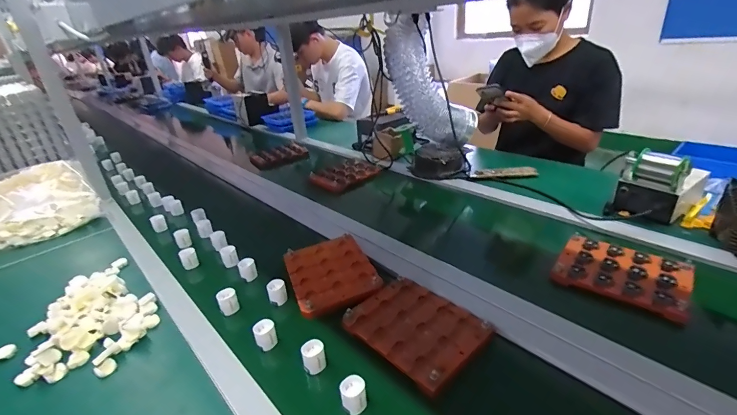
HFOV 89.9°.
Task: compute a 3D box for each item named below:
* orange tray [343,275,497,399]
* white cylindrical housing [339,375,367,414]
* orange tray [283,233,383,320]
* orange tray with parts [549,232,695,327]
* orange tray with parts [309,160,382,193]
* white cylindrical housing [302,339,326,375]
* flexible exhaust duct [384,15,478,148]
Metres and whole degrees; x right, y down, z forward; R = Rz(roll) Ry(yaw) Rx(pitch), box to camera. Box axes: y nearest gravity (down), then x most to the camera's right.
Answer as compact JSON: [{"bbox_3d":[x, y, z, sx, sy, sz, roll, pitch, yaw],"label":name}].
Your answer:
[{"bbox_3d":[0.074,0.183,0.576,0.157,0.028,0.192,-24,33,-35],"label":"orange tray"},{"bbox_3d":[-0.019,0.240,0.470,0.031,0.037,0.032,-3,27,1],"label":"white cylindrical housing"},{"bbox_3d":[-0.075,0.115,0.712,0.150,0.023,0.203,-13,28,-18],"label":"orange tray"},{"bbox_3d":[0.442,0.114,0.646,0.189,0.027,0.148,18,34,36],"label":"orange tray with parts"},{"bbox_3d":[-0.078,-0.105,1.171,0.201,0.036,0.147,-23,33,-33],"label":"orange tray with parts"},{"bbox_3d":[-0.077,0.216,0.529,0.030,0.041,0.032,-3,27,1],"label":"white cylindrical housing"},{"bbox_3d":[0.158,-0.336,1.055,0.145,0.376,0.100,-27,14,30],"label":"flexible exhaust duct"}]

